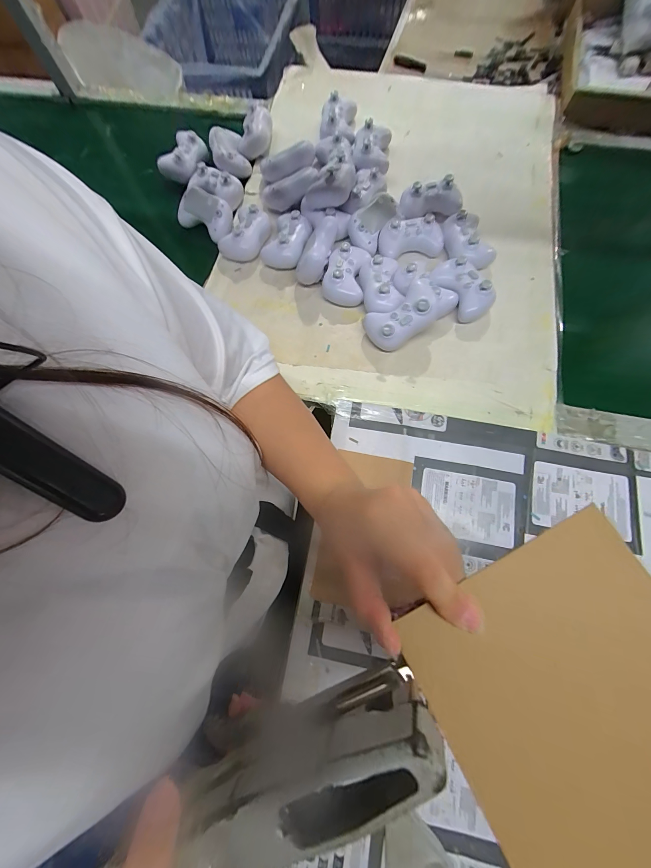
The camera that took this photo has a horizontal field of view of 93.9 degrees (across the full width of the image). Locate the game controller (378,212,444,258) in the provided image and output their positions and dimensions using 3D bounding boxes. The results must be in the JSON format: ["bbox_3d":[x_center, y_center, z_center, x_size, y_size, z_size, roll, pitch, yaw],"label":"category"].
[{"bbox_3d":[0.153,-0.350,0.544,0.114,0.038,0.060,0,74,1],"label":"game controller"}]

